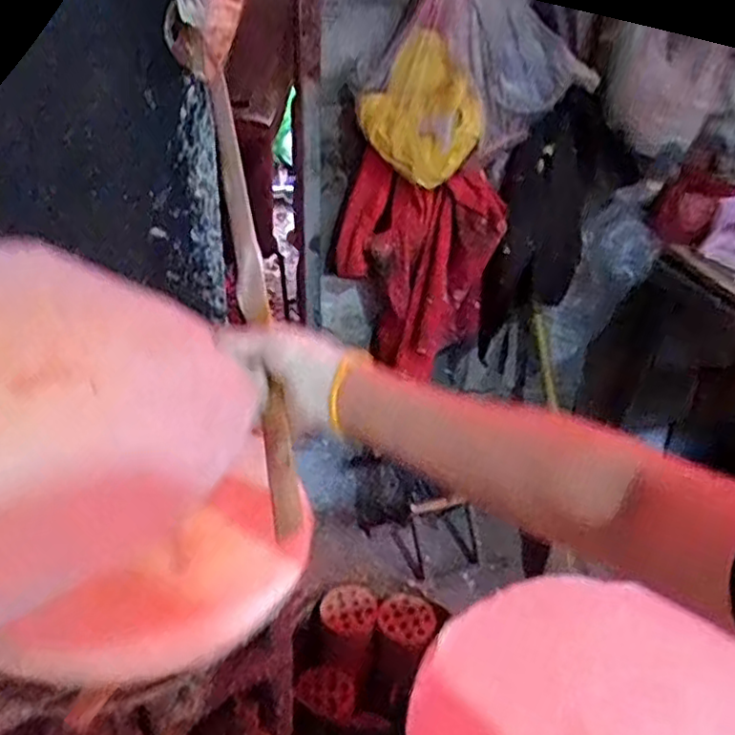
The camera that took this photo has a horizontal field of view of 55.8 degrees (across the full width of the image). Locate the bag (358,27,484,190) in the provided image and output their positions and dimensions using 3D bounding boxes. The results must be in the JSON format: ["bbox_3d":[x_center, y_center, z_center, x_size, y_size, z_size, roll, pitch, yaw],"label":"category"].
[{"bbox_3d":[0.106,-0.515,1.390,0.237,0.267,0.058,4,30,10],"label":"bag"}]

